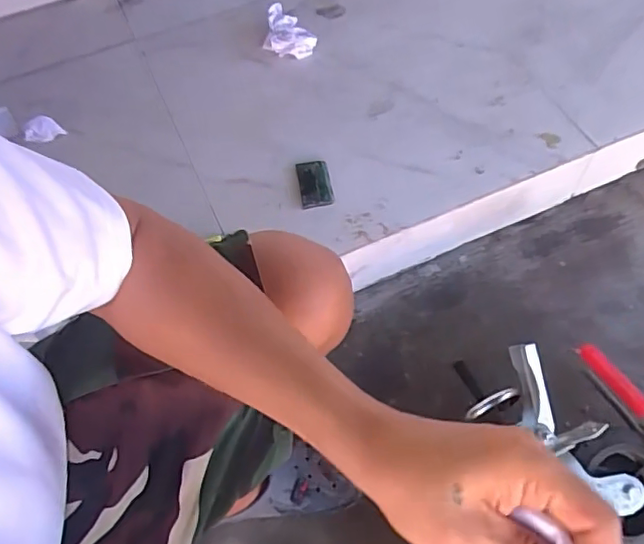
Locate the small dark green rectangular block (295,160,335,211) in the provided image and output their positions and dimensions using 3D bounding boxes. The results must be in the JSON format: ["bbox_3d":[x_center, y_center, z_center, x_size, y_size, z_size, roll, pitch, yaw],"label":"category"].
[{"bbox_3d":[-0.011,-0.143,0.918,0.052,0.013,0.087,-9,60,-3],"label":"small dark green rectangular block"}]

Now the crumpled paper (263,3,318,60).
[{"bbox_3d":[-0.056,-0.449,1.065,0.093,0.033,0.101,4,60,5],"label":"crumpled paper"}]

